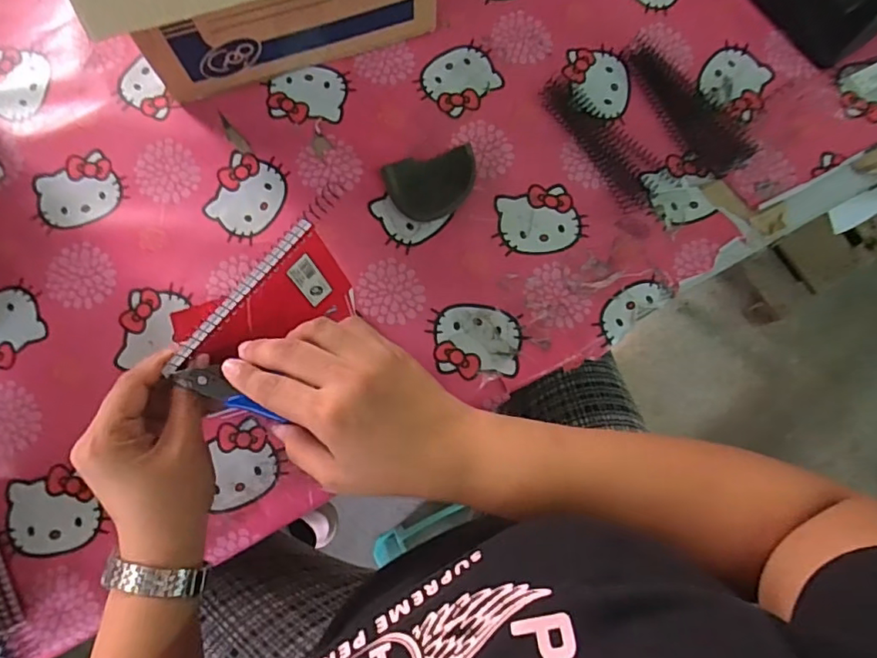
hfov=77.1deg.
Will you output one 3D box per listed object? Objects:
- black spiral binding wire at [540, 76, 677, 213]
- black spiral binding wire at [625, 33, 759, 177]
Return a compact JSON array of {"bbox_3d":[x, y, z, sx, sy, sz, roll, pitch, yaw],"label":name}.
[{"bbox_3d":[0.171,-0.199,0.568,0.061,0.008,0.163,-32,80,-7],"label":"black spiral binding wire"},{"bbox_3d":[0.257,-0.237,0.575,0.059,0.016,0.170,-31,80,-6],"label":"black spiral binding wire"}]

